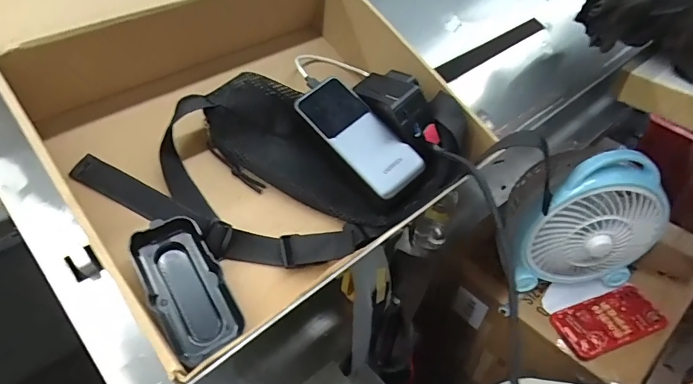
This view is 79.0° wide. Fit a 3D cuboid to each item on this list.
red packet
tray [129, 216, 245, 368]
[{"bbox_3d":[0.397,0.192,0.633,0.162,0.013,0.076,-16,47,-16],"label":"red packet"},{"bbox_3d":[-0.121,0.072,0.320,0.051,0.022,0.105,-25,75,-24],"label":"tray"}]

